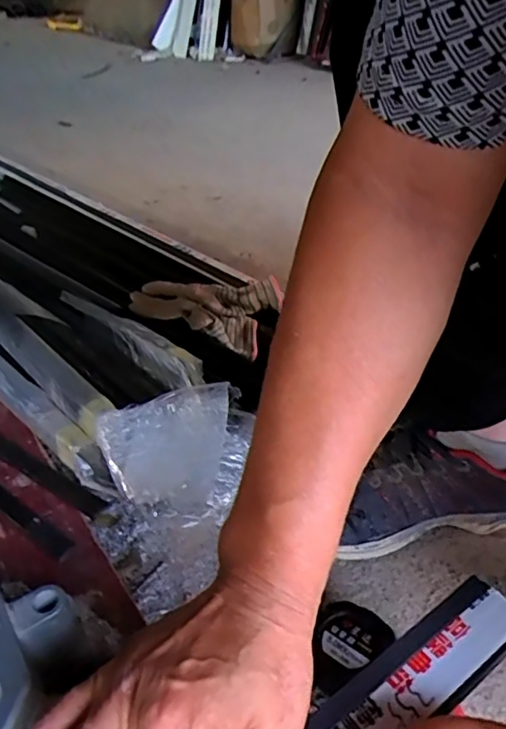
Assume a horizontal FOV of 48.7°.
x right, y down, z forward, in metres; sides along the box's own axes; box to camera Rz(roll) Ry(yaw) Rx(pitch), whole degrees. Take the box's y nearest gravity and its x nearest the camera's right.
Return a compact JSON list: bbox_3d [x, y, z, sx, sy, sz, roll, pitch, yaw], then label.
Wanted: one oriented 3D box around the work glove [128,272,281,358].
[{"bbox_3d":[-0.067,-0.079,0.767,0.189,0.051,0.135,10,37,13],"label":"work glove"}]

